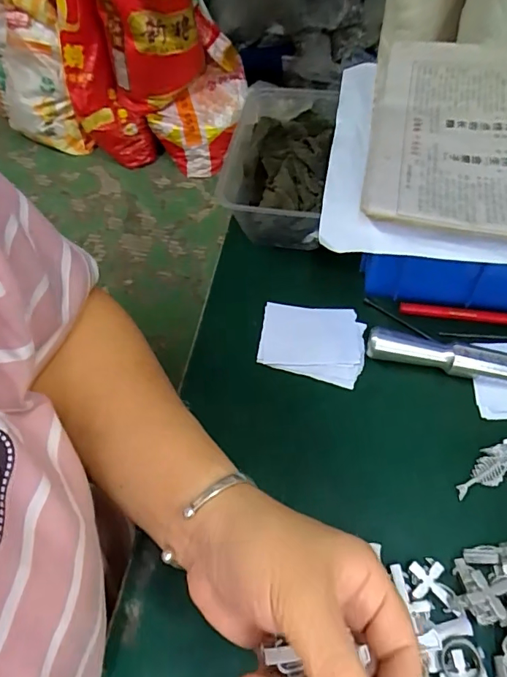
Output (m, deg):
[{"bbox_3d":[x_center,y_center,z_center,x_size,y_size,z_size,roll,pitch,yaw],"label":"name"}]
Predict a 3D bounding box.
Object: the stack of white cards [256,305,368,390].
[{"bbox_3d":[0.045,0.002,0.372,0.079,0.004,0.065,8,58,8],"label":"stack of white cards"}]

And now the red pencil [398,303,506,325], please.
[{"bbox_3d":[0.196,-0.015,0.367,0.161,0.006,0.011,8,58,8],"label":"red pencil"}]

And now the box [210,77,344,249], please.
[{"bbox_3d":[0.024,-0.153,0.431,0.093,0.058,0.164,8,58,8],"label":"box"}]

